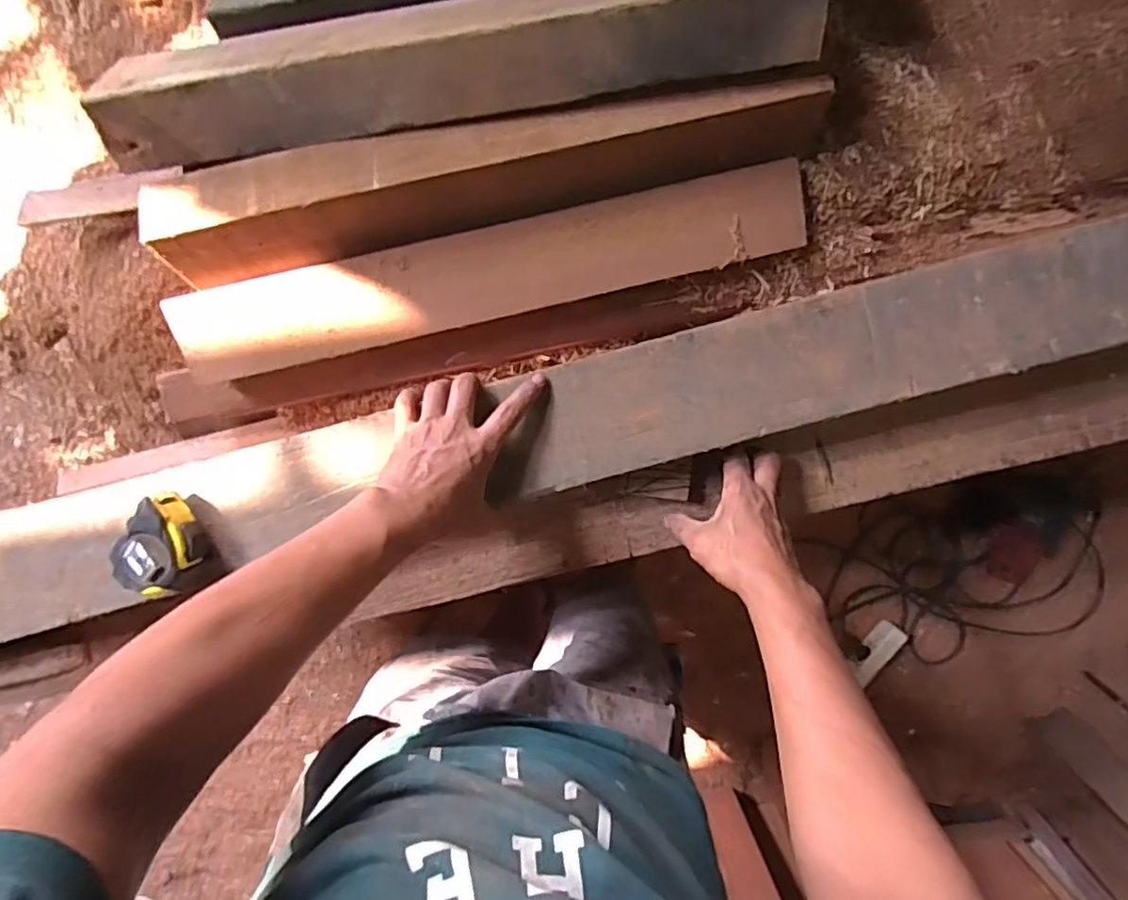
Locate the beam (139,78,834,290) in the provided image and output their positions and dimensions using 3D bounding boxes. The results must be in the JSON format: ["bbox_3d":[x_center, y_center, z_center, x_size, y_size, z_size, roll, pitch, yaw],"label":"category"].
[{"bbox_3d":[-0.078,-0.310,0.703,0.760,0.080,0.110,-10,93,-1],"label":"beam"}]

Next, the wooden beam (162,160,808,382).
[{"bbox_3d":[-0.086,-0.219,0.751,0.767,0.042,0.122,-13,93,-1],"label":"wooden beam"}]

